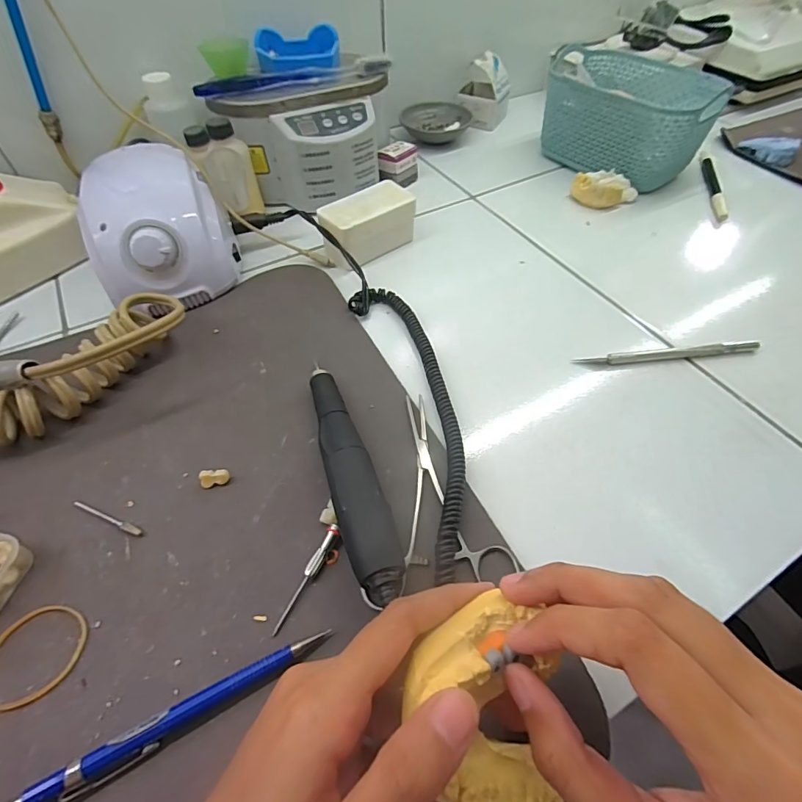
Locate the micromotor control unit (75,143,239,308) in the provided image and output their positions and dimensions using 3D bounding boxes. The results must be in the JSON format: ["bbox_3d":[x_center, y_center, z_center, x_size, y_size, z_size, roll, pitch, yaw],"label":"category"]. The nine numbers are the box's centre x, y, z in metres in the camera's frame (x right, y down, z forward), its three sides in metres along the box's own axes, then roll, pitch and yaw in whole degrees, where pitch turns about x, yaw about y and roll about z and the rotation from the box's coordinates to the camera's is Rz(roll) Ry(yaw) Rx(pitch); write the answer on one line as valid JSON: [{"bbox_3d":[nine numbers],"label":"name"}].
[{"bbox_3d":[-0.196,-0.139,0.357,0.106,0.076,0.134,-19,55,-13],"label":"micromotor control unit"}]

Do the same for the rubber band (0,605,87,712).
[{"bbox_3d":[-0.176,0.119,0.207,0.046,0.004,0.041,-29,58,-19],"label":"rubber band"}]

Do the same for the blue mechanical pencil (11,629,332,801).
[{"bbox_3d":[-0.097,0.140,0.191,0.135,0.010,0.012,-23,56,-16],"label":"blue mechanical pencil"}]

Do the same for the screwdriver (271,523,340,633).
[{"bbox_3d":[-0.049,0.092,0.228,0.006,0.007,0.058,21,56,16],"label":"screwdriver"}]

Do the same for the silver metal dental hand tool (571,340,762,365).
[{"bbox_3d":[0.201,-0.036,0.324,0.136,0.009,0.012,-4,53,-2],"label":"silver metal dental hand tool"}]

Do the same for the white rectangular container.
[{"bbox_3d":[-0.029,-0.160,0.393,0.084,0.040,0.048,-36,60,-23],"label":"white rectangular container"}]

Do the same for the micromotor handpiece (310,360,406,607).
[{"bbox_3d":[-0.031,0.038,0.256,0.026,0.026,0.156,-16,55,-11],"label":"micromotor handpiece"}]

